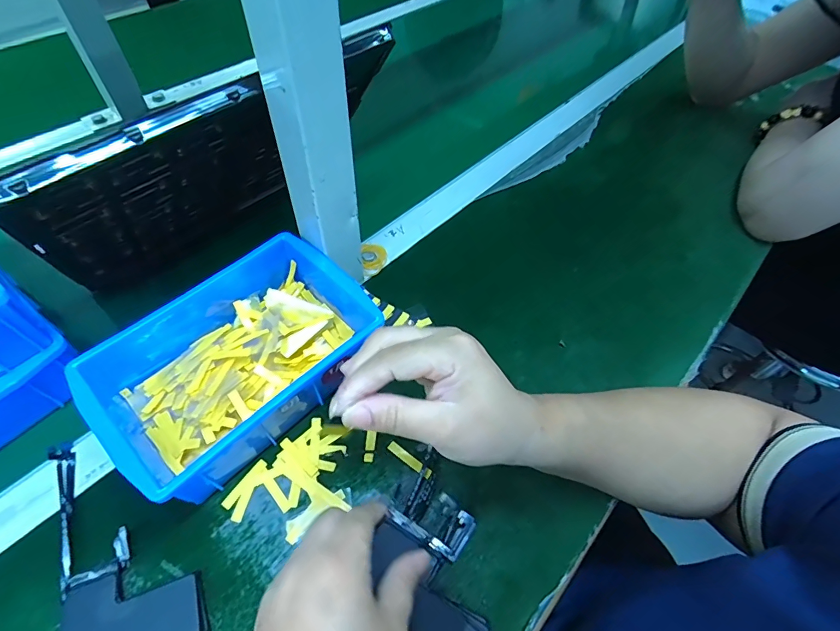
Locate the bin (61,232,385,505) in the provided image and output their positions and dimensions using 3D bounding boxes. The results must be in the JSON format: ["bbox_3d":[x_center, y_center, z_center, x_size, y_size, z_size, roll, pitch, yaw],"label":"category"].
[{"bbox_3d":[-0.150,0.031,0.350,0.148,0.067,0.201,38,61,21],"label":"bin"}]

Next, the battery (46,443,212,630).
[{"bbox_3d":[-0.208,0.151,0.296,0.081,0.013,0.170,-22,59,-18],"label":"battery"}]

